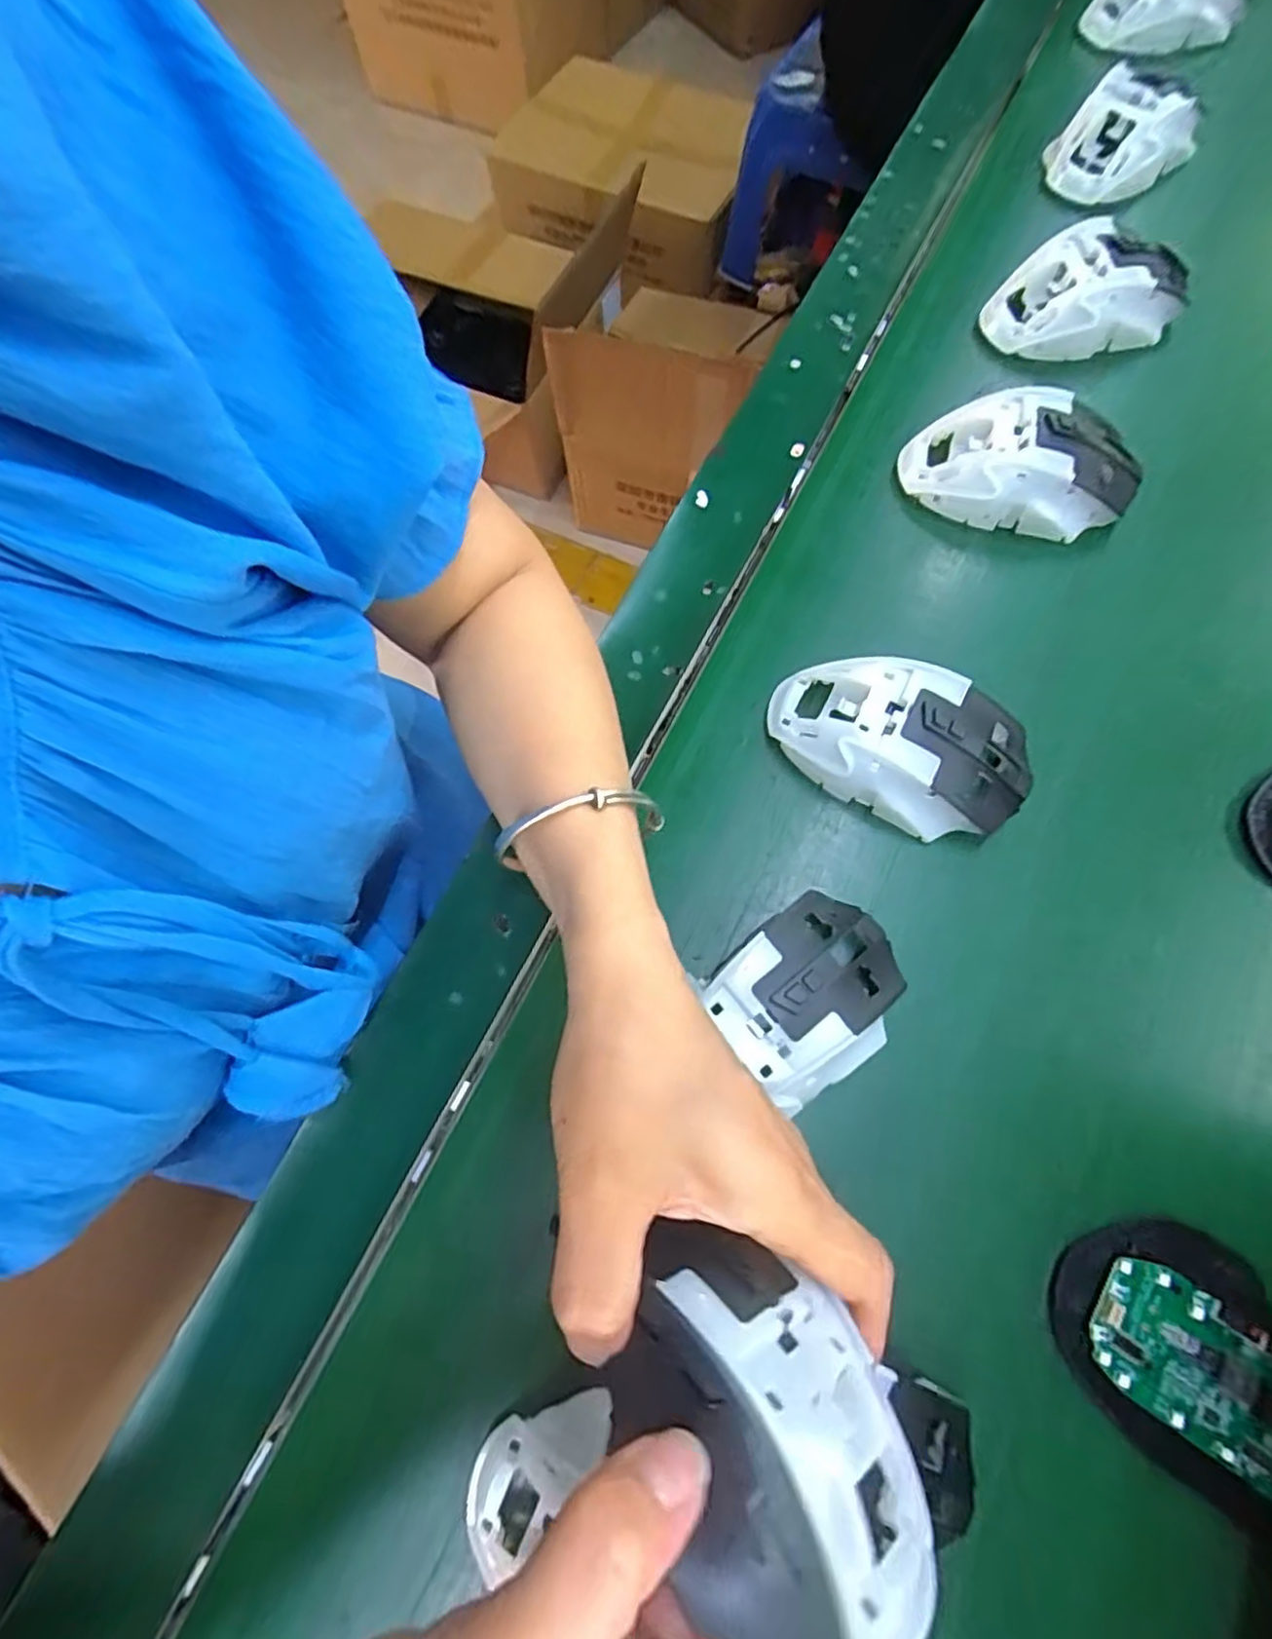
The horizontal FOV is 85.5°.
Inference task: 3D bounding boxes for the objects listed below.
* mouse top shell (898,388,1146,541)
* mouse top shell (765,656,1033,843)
[{"bbox_3d":[0.200,-0.185,0.357,0.116,0.039,0.061,15,73,7],"label":"mouse top shell"},{"bbox_3d":[0.119,-0.039,0.311,0.117,0.036,0.067,27,75,11],"label":"mouse top shell"}]

